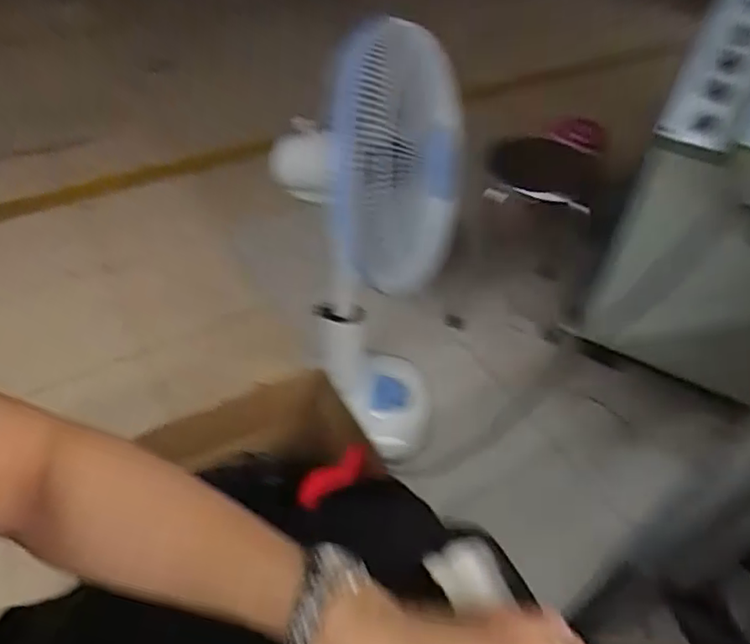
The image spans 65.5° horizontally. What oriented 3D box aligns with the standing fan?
[{"bbox_3d":[-0.010,-0.049,1.277,0.342,1.099,0.330,12,47,6],"label":"standing fan"}]

